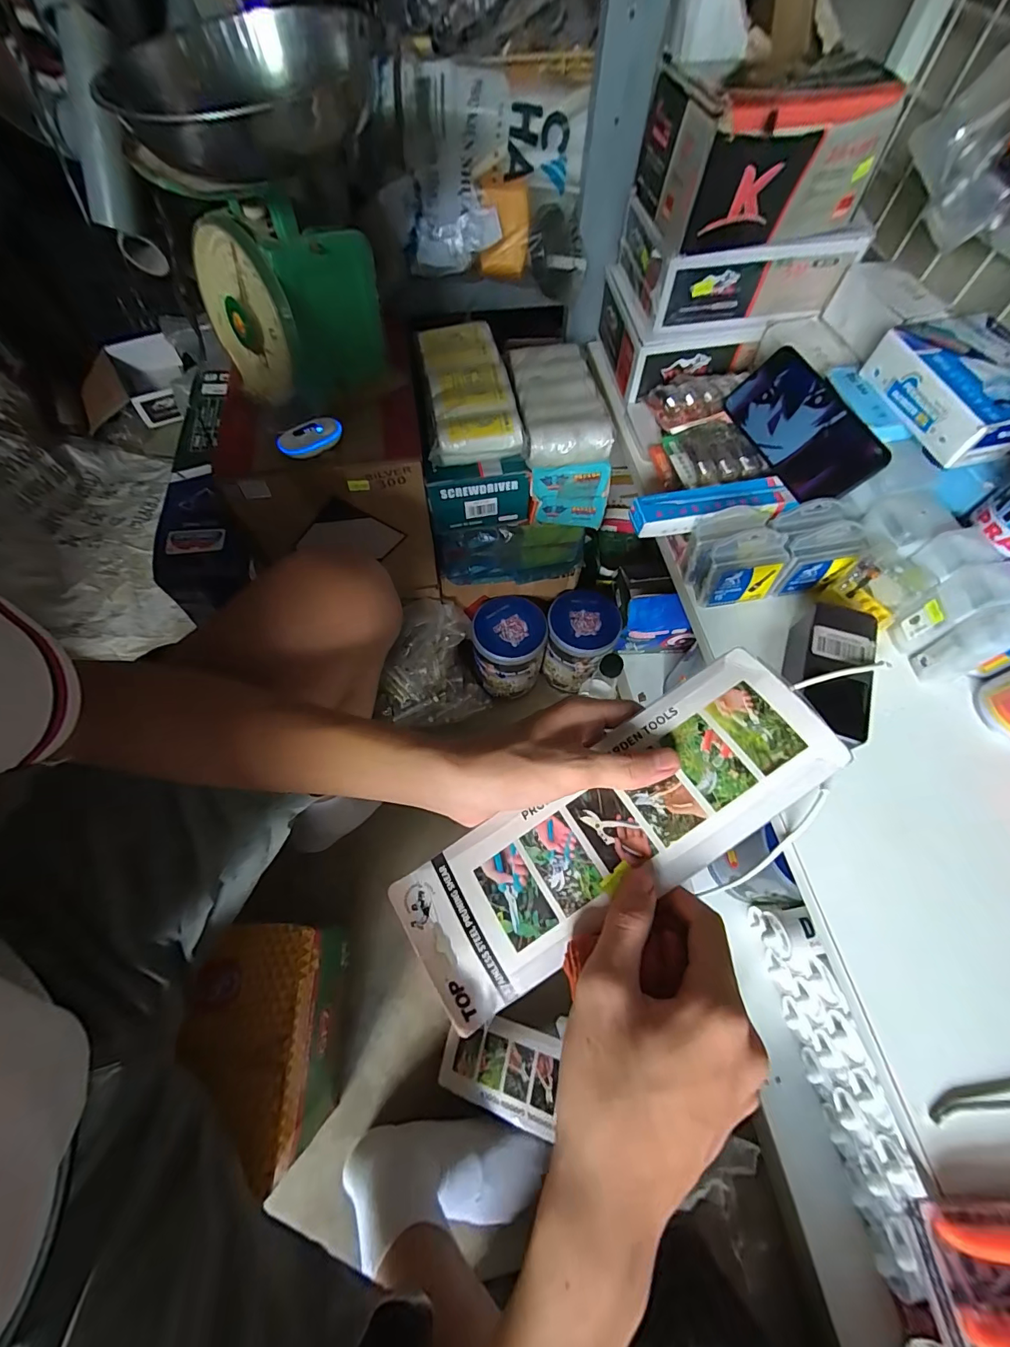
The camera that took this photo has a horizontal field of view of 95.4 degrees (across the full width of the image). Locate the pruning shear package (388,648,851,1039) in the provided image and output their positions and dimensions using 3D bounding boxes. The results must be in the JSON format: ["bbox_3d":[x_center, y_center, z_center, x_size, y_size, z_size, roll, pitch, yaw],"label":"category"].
[{"bbox_3d":[0.062,0.089,0.268,0.262,0.014,0.087,-34,68,0],"label":"pruning shear package"}]

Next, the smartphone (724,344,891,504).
[{"bbox_3d":[0.295,-0.246,0.460,0.010,0.075,0.163,1,58,-52],"label":"smartphone"}]

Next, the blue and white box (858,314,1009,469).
[{"bbox_3d":[0.414,-0.257,0.416,0.100,0.047,0.150,-4,63,-4],"label":"blue and white box"}]

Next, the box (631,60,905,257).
[{"bbox_3d":[0.252,-0.516,0.459,0.186,0.095,0.157,-8,64,-6],"label":"box"}]

